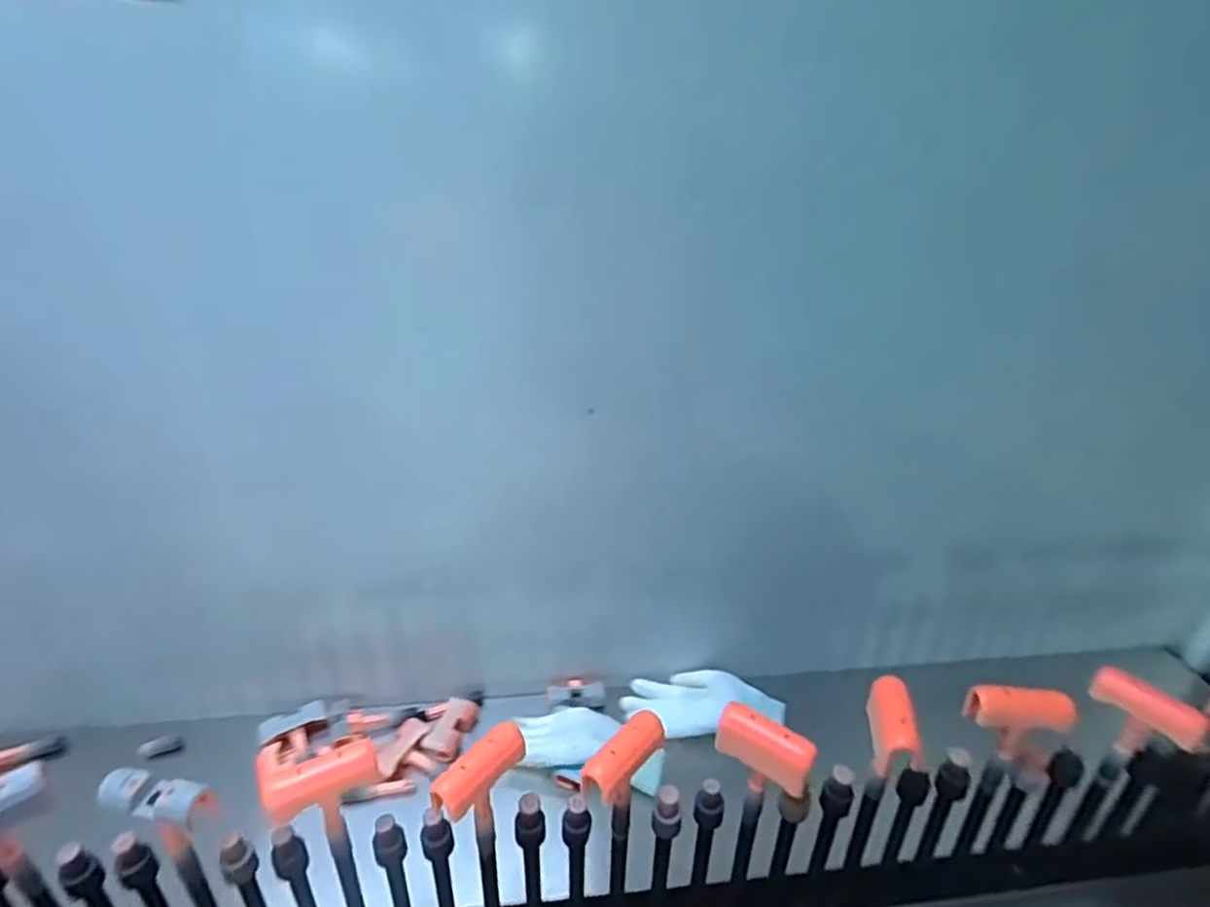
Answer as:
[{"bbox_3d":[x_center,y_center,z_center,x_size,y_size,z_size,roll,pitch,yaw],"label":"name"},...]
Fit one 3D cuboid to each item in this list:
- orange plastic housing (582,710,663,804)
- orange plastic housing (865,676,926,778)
[{"bbox_3d":[0.015,0.236,0.497,0.031,0.023,0.083,24,35,36],"label":"orange plastic housing"},{"bbox_3d":[0.240,0.224,0.536,0.030,0.053,0.072,2,28,2],"label":"orange plastic housing"}]

